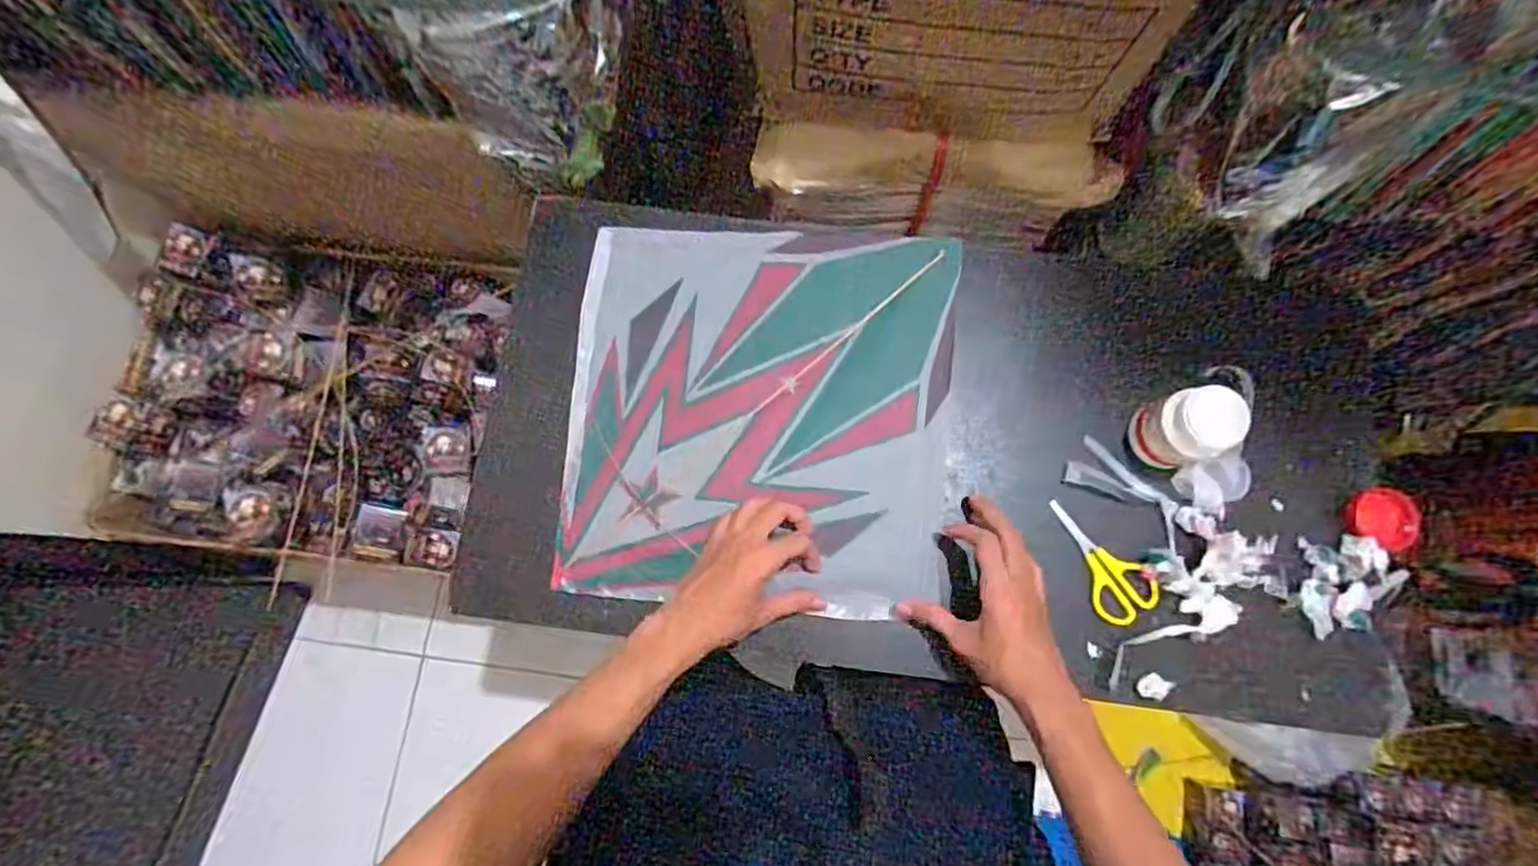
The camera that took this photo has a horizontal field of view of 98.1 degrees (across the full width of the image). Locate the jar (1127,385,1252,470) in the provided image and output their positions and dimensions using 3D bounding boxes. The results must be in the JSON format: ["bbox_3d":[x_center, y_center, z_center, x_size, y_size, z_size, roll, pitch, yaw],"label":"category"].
[{"bbox_3d":[0.344,-0.004,0.550,0.051,0.077,0.059,-25,77,-5],"label":"jar"}]

